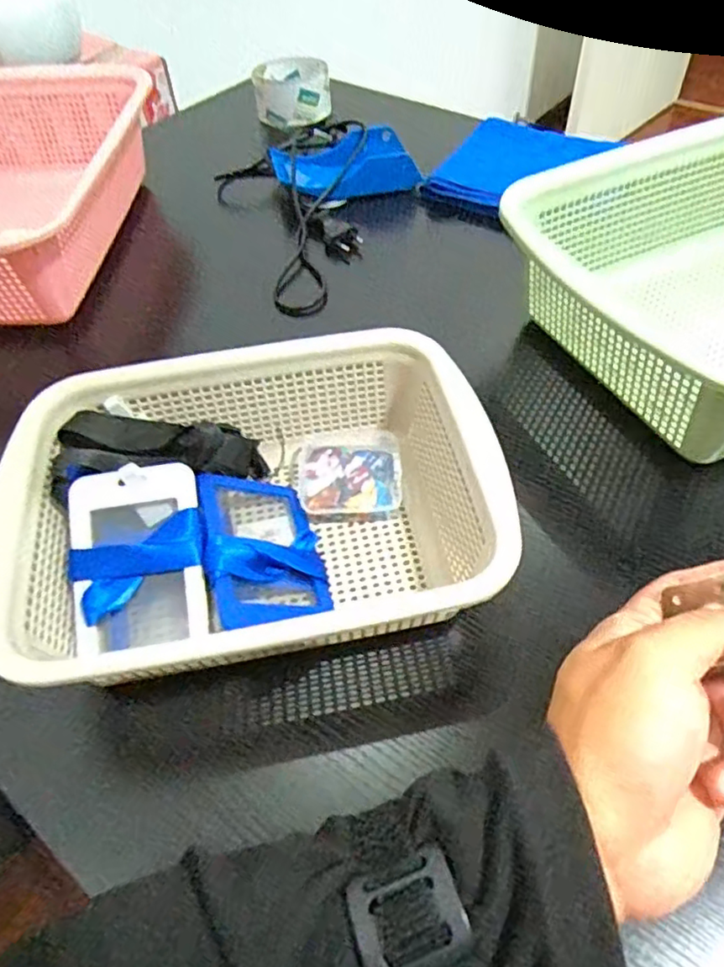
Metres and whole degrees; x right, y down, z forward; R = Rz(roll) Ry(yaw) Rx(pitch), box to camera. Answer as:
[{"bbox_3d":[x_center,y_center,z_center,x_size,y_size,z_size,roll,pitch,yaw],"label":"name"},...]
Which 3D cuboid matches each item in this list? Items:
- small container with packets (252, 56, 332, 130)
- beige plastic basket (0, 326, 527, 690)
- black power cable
[{"bbox_3d":[-0.085,-0.485,0.782,0.090,0.046,0.115,-8,52,-2],"label":"small container with packets"},{"bbox_3d":[-0.058,0.015,0.367,0.256,0.076,0.192,-10,52,-4],"label":"beige plastic basket"},{"bbox_3d":[-0.069,-0.290,0.649,0.161,0.051,0.348,-7,52,-2],"label":"black power cable"}]

